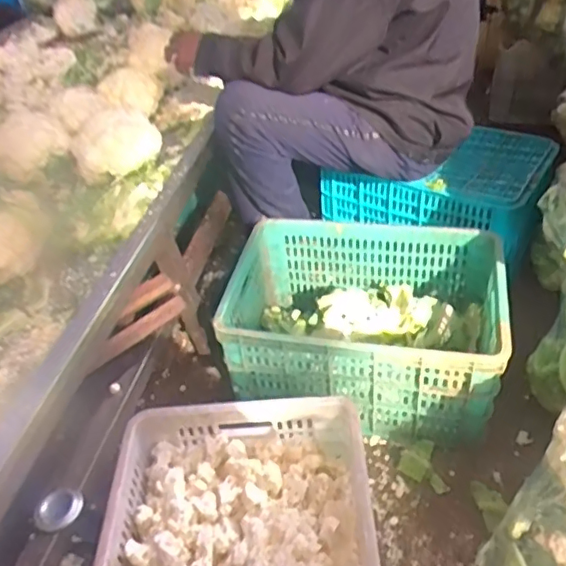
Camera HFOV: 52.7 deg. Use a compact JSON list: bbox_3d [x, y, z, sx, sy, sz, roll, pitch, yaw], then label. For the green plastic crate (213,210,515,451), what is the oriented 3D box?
[{"bbox_3d":[0.165,0.074,1.169,0.513,0.230,0.376,6,42,15],"label":"green plastic crate"}]

